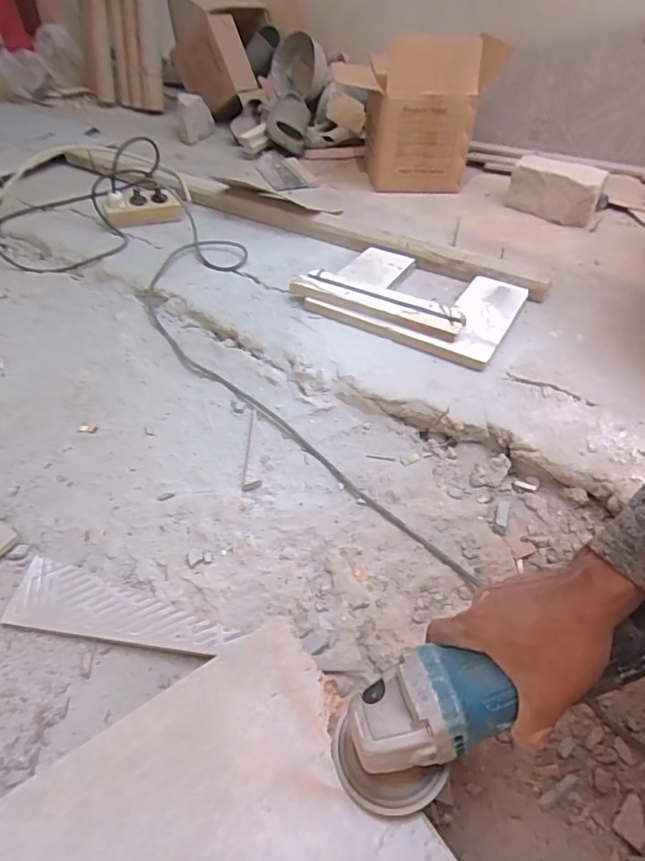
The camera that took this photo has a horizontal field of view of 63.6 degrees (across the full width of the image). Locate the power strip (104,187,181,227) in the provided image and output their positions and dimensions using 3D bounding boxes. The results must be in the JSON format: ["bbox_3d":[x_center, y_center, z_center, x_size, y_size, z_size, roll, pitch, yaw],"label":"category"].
[{"bbox_3d":[-0.388,-0.480,1.120,0.154,0.058,0.065,-16,46,-19],"label":"power strip"}]

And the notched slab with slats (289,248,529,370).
[{"bbox_3d":[0.158,-0.241,0.917,0.353,0.043,0.264,24,47,21],"label":"notched slab with slats"}]

